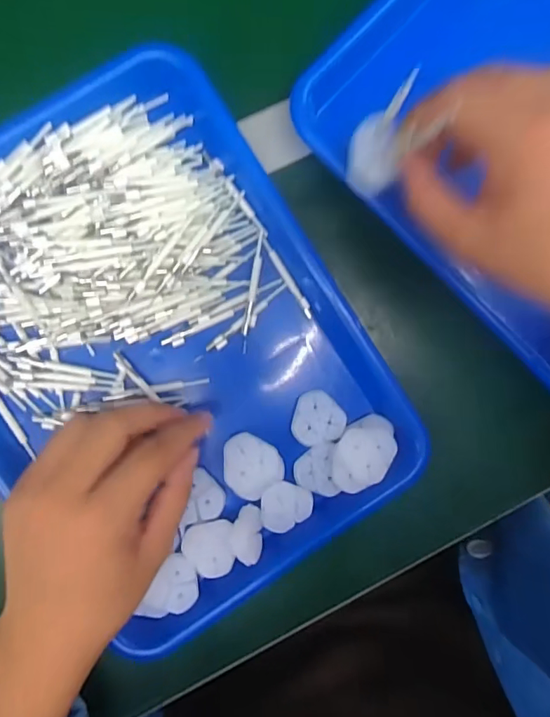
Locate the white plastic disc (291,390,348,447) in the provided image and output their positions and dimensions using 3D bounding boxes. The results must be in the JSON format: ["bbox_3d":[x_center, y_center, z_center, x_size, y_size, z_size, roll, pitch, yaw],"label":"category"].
[{"bbox_3d":[0.029,0.041,0.350,0.037,0.009,0.036,0,91,-5],"label":"white plastic disc"}]

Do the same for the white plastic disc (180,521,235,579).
[{"bbox_3d":[-0.044,0.126,0.334,0.033,0.010,0.034,-5,92,-5],"label":"white plastic disc"}]

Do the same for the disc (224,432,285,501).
[{"bbox_3d":[-0.016,0.070,0.334,0.037,0.004,0.043,-36,99,-6],"label":"disc"}]

